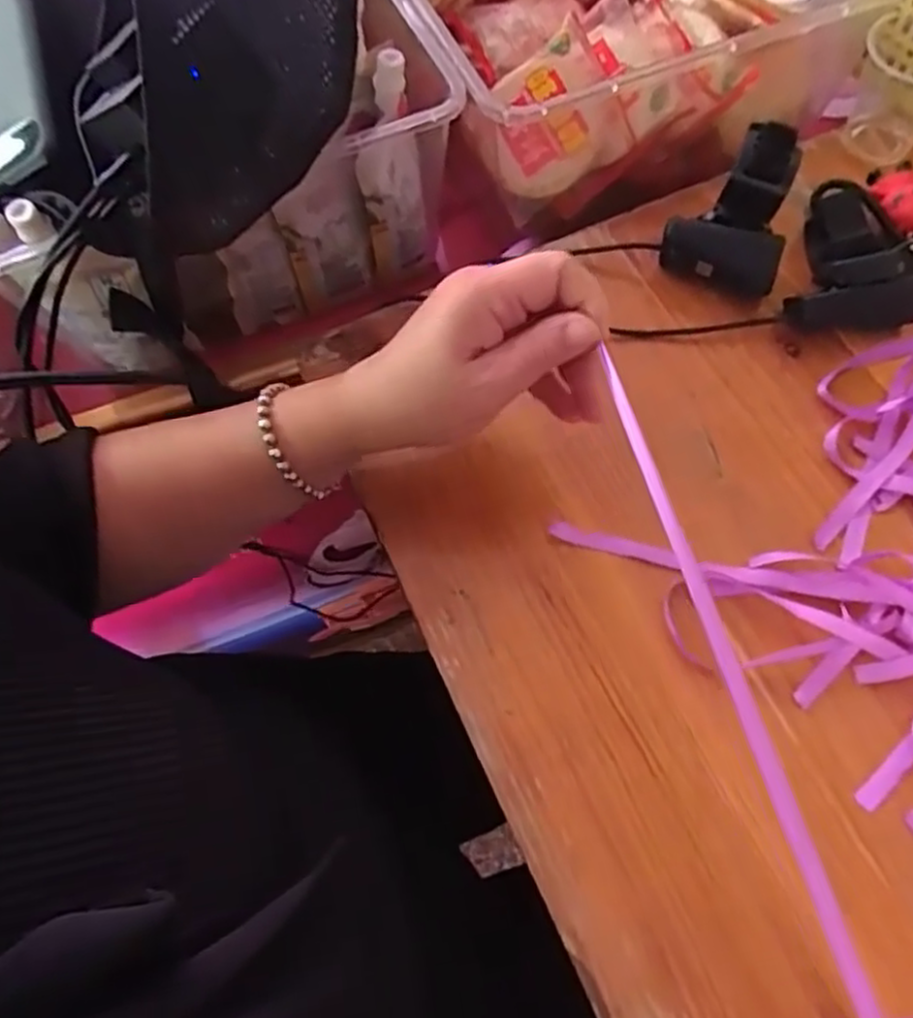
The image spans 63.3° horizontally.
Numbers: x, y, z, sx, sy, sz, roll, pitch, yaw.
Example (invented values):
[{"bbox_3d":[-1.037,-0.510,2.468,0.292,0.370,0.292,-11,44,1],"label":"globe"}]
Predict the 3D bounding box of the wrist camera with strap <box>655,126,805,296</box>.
[{"bbox_3d":[0.169,-0.182,0.446,0.070,0.060,0.074,20,68,11],"label":"wrist camera with strap"}]

